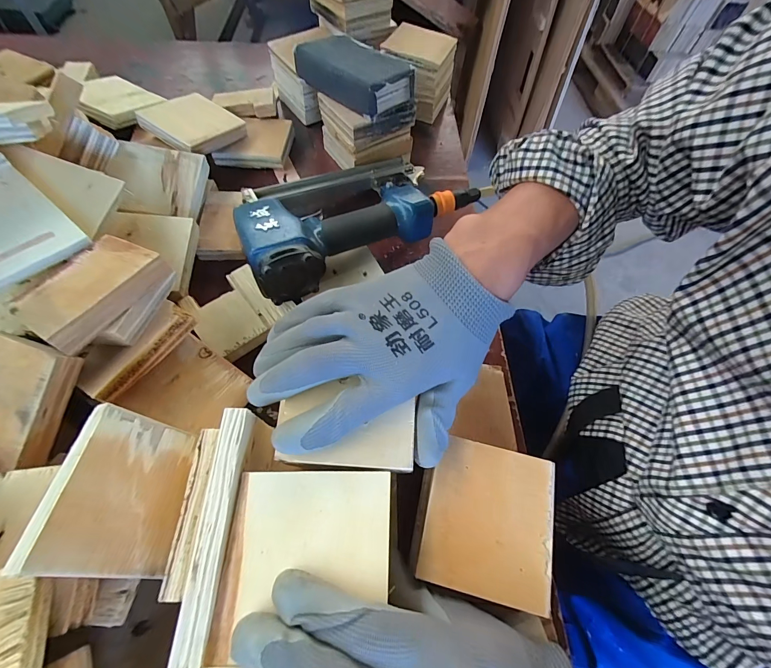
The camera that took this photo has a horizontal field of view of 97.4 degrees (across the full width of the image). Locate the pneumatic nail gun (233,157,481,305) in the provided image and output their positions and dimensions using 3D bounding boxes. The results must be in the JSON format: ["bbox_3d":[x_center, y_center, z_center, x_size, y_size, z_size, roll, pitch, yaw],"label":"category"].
[{"bbox_3d":[-0.035,-0.144,0.370,0.260,0.068,0.152,-30,68,-18],"label":"pneumatic nail gun"}]

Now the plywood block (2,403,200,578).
[{"bbox_3d":[-0.153,0.093,0.202,0.011,0.069,0.084,-20,49,22],"label":"plywood block"}]

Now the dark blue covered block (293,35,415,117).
[{"bbox_3d":[-0.039,-0.312,0.403,0.130,0.040,0.070,39,67,16],"label":"dark blue covered block"}]

